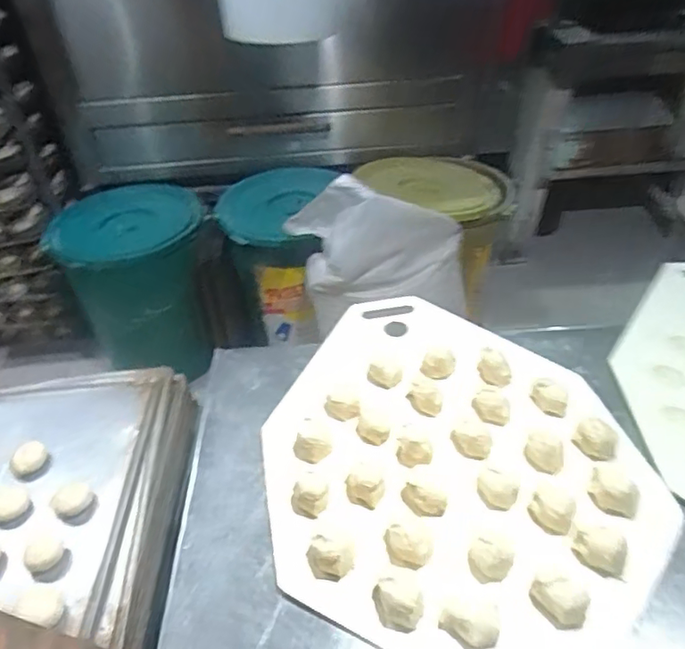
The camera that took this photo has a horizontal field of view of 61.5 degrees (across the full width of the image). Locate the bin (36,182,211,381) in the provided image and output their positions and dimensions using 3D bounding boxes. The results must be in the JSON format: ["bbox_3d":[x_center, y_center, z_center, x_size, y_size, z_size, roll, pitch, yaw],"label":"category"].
[{"bbox_3d":[-0.601,-0.108,1.761,0.428,0.477,0.380,-15,41,-14],"label":"bin"}]

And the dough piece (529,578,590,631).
[{"bbox_3d":[0.184,0.236,0.489,0.045,0.033,0.028,28,48,32],"label":"dough piece"}]

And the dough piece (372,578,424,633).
[{"bbox_3d":[0.047,0.240,0.492,0.043,0.028,0.032,4,40,9],"label":"dough piece"}]

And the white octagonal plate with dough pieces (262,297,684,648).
[{"bbox_3d":[0.106,0.133,0.640,0.373,0.059,0.486,-9,40,-7],"label":"white octagonal plate with dough pieces"}]

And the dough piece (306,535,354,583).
[{"bbox_3d":[-0.012,0.216,0.528,0.041,0.031,0.024,15,43,20],"label":"dough piece"}]

